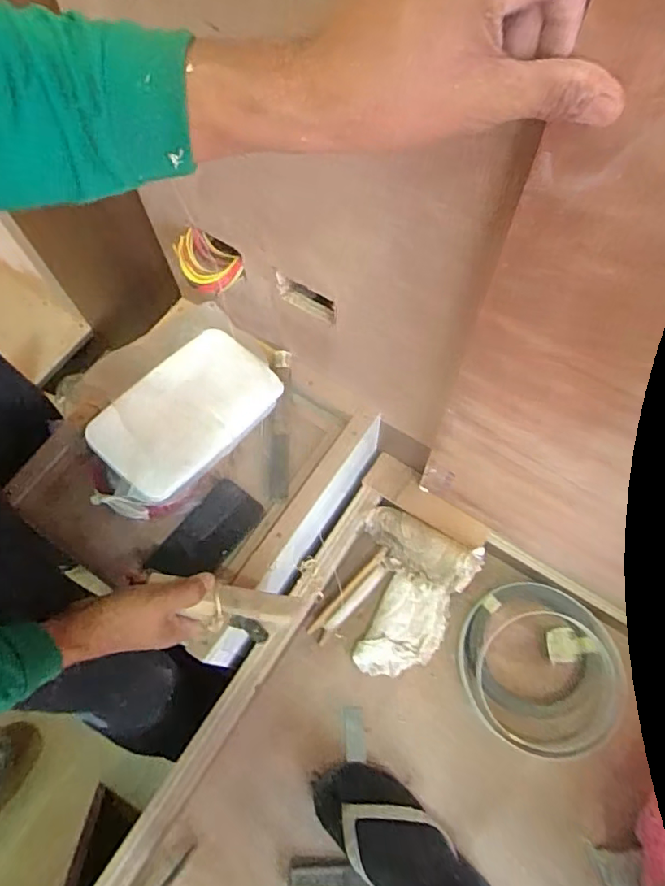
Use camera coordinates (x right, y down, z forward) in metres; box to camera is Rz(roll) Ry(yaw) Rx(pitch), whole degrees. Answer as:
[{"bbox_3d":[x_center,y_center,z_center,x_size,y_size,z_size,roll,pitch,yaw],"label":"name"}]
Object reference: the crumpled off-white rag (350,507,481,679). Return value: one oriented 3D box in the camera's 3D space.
[{"bbox_3d":[0.094,0.213,0.788,0.160,0.076,0.212,25,69,12],"label":"crumpled off-white rag"}]

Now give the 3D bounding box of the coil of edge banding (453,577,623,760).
[{"bbox_3d":[0.286,0.306,0.769,0.209,0.025,0.215,0,66,1],"label":"coil of edge banding"}]

